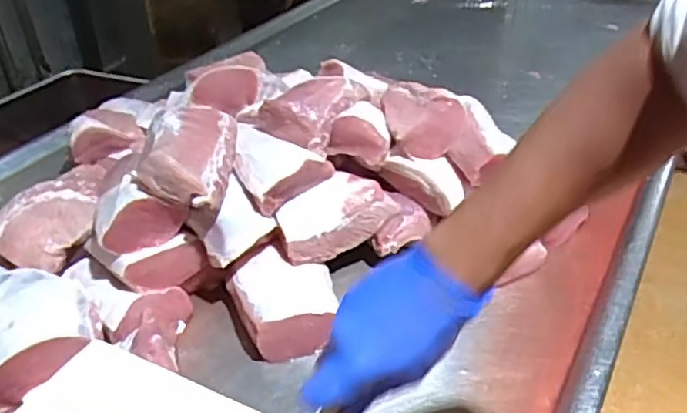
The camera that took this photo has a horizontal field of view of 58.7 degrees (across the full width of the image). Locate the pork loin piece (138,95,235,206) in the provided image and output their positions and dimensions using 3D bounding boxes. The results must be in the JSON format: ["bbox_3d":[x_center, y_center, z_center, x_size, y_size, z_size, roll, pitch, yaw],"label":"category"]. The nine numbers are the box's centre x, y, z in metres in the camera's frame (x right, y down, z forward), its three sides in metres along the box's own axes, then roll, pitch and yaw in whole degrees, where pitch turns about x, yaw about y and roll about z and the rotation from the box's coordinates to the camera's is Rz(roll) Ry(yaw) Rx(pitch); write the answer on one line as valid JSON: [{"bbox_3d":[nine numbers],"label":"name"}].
[{"bbox_3d":[-0.217,-0.068,0.845,0.115,0.075,0.185,28,34,-24],"label":"pork loin piece"}]

